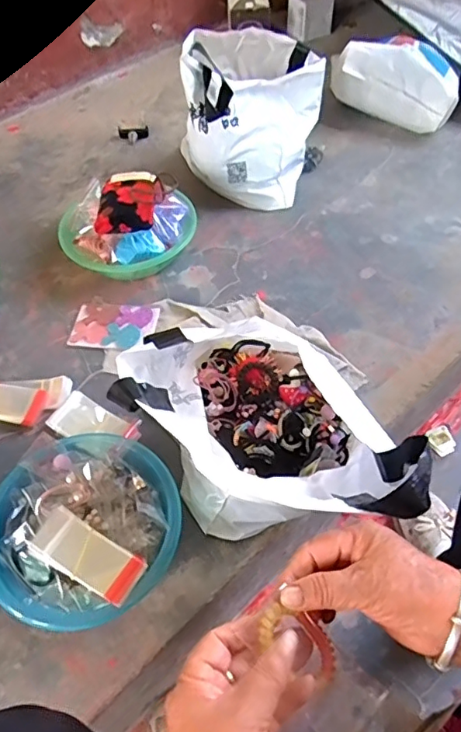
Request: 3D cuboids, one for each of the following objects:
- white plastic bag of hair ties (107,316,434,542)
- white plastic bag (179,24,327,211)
[{"bbox_3d":[0.056,0.085,0.620,0.320,0.247,0.211,32,60,23],"label":"white plastic bag of hair ties"},{"bbox_3d":[0.057,-0.513,1.064,0.213,0.248,0.308,16,55,13],"label":"white plastic bag"}]

